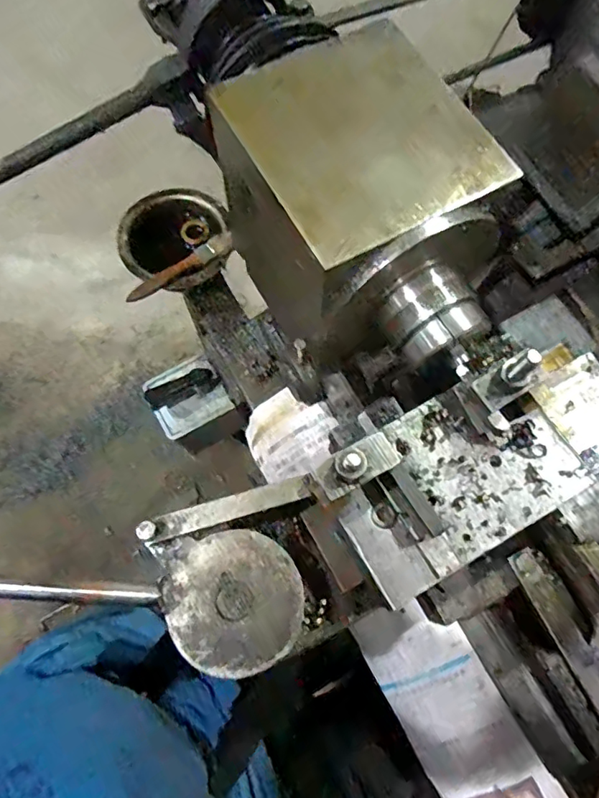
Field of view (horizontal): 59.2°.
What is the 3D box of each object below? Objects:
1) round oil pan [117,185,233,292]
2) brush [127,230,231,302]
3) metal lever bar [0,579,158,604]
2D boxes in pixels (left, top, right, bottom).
[{"bbox_3d":[-0.144,-0.192,0.634,0.135,0.039,0.128,0,70,0],"label":"round oil pan"},{"bbox_3d":[-0.136,-0.150,0.600,0.136,0.018,0.026,-34,74,-12],"label":"brush"},{"bbox_3d":[-0.311,0.144,0.409,0.408,0.014,0.015,0,70,4],"label":"metal lever bar"}]

